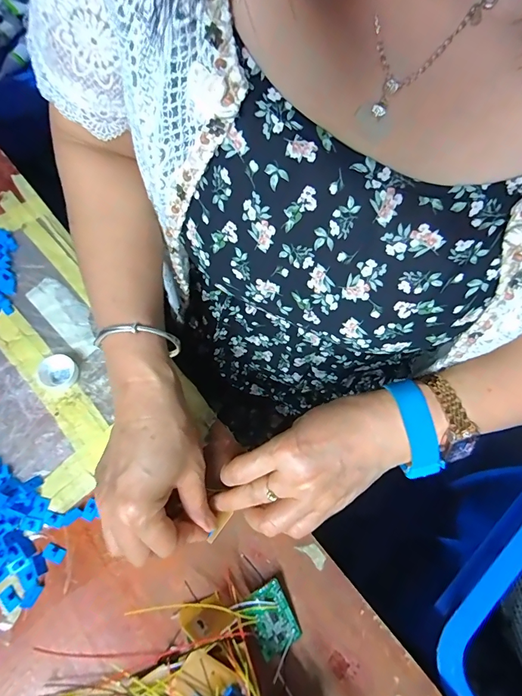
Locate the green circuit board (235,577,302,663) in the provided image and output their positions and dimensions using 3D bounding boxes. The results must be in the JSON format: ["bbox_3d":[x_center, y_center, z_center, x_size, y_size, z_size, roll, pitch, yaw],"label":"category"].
[{"bbox_3d":[0.007,0.196,0.279,0.032,0.004,0.043,-29,86,-19],"label":"green circuit board"}]

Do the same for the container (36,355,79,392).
[{"bbox_3d":[-0.183,0.023,0.348,0.032,0.013,0.031,0,68,-1],"label":"container"}]

